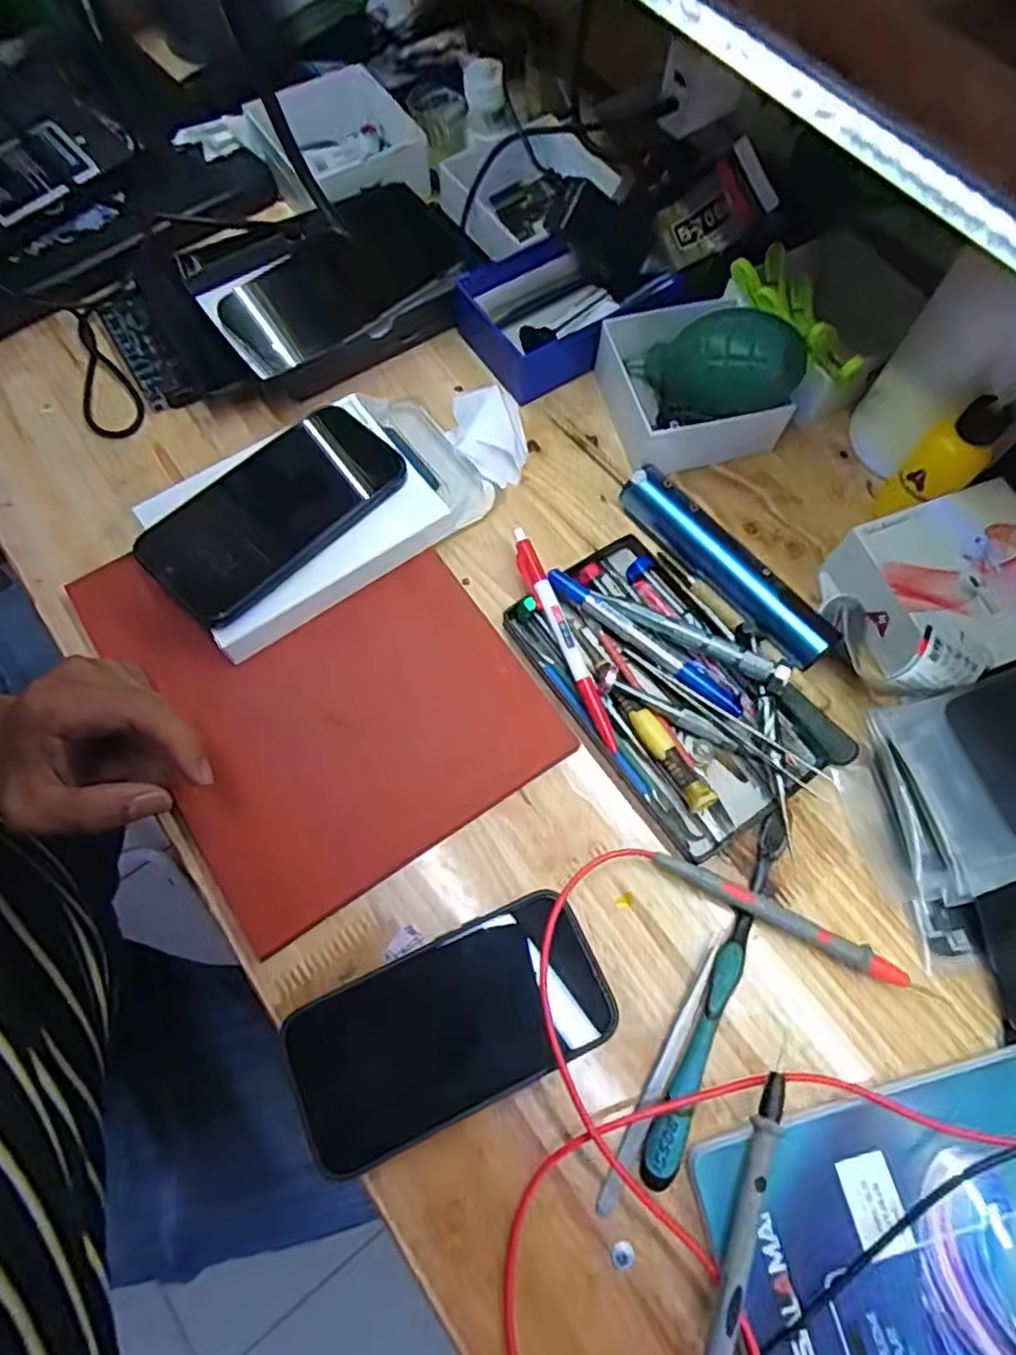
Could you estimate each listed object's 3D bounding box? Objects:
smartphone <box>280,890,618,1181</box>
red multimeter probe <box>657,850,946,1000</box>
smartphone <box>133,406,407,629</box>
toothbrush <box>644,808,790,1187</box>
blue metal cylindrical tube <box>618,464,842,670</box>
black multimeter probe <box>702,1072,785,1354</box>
[{"bbox_3d":[-0.027,0.164,0.327,0.146,0.013,0.073,-24,71,-8],"label":"smartphone"},{"bbox_3d":[0.142,0.123,0.344,0.144,0.015,0.015,24,72,10],"label":"red multimeter probe"},{"bbox_3d":[-0.129,-0.095,0.394,0.150,0.016,0.072,-43,80,-15],"label":"smartphone"},{"bbox_3d":[0.102,0.149,0.333,0.015,0.012,0.176,24,72,10],"label":"toothbrush"},{"bbox_3d":[0.126,-0.064,0.405,0.028,0.031,0.149,-41,74,-13],"label":"blue metal cylindrical tube"},{"bbox_3d":[0.096,0.232,0.284,0.015,0.016,0.126,20,71,8],"label":"black multimeter probe"}]

